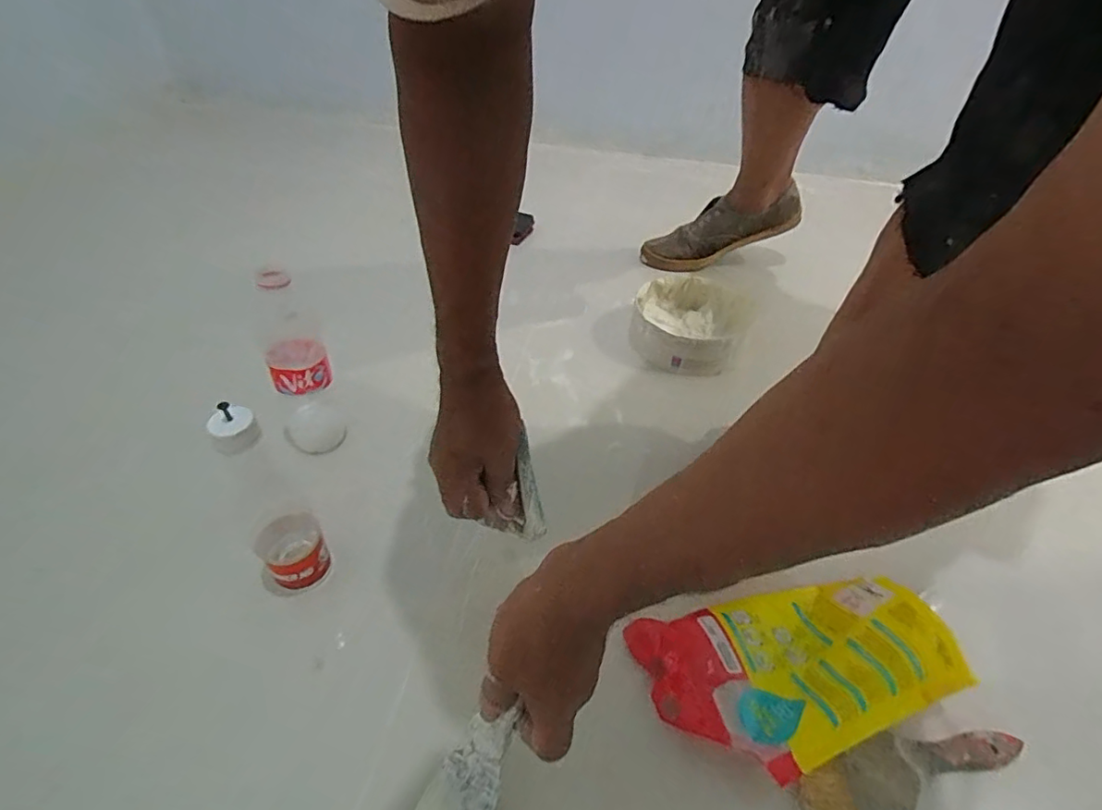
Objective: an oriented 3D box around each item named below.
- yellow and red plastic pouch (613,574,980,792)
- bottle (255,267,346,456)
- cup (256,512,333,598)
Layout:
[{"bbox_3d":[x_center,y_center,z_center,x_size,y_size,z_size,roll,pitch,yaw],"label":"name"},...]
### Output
[{"bbox_3d":[0.207,0.221,0.470,0.248,0.062,0.149,-7,43,-11],"label":"yellow and red plastic pouch"},{"bbox_3d":[-0.286,-0.042,0.620,0.069,0.217,0.078,-18,46,-22],"label":"bottle"},{"bbox_3d":[-0.248,0.146,0.527,0.061,0.055,0.055,-21,47,-24],"label":"cup"}]

